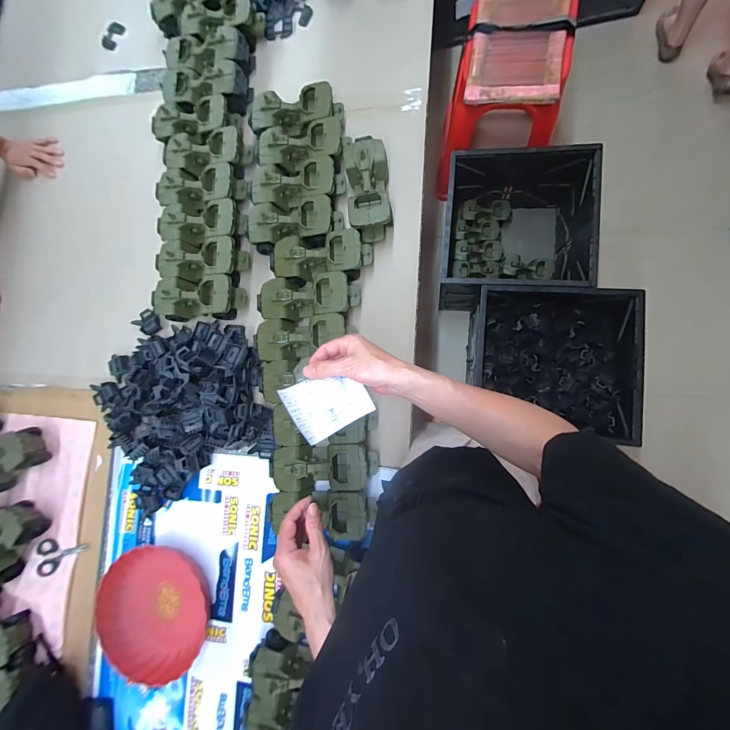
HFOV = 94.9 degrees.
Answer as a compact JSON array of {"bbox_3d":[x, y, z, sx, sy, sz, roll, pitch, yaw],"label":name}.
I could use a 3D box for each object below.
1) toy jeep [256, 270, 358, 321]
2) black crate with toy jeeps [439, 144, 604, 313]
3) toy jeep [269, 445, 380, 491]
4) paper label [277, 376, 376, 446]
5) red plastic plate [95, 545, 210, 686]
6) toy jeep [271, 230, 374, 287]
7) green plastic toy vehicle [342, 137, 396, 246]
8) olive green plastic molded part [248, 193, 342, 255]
[{"bbox_3d":[-0.112,-0.131,0.662,0.198,0.070,0.083,-2,84,11],"label":"toy jeep"},{"bbox_3d":[0.487,-0.445,1.141,0.431,0.324,0.464,5,85,11],"label":"black crate with toy jeeps"},{"bbox_3d":[-0.076,0.184,0.620,0.194,0.073,0.087,-5,84,10],"label":"toy jeep"},{"bbox_3d":[-0.044,0.044,0.403,0.093,0.011,0.071,-26,79,-27],"label":"paper label"},{"bbox_3d":[-0.414,0.483,0.664,0.219,0.060,0.226,-1,84,11],"label":"red plastic plate"},{"bbox_3d":[-0.088,-0.211,0.663,0.198,0.074,0.084,-1,84,11],"label":"toy jeep"},{"bbox_3d":[0.006,-0.348,0.658,0.081,0.068,0.203,-6,83,10],"label":"green plastic toy vehicle"},{"bbox_3d":[-0.144,-0.289,0.677,0.194,0.065,0.088,-4,84,10],"label":"olive green plastic molded part"}]

